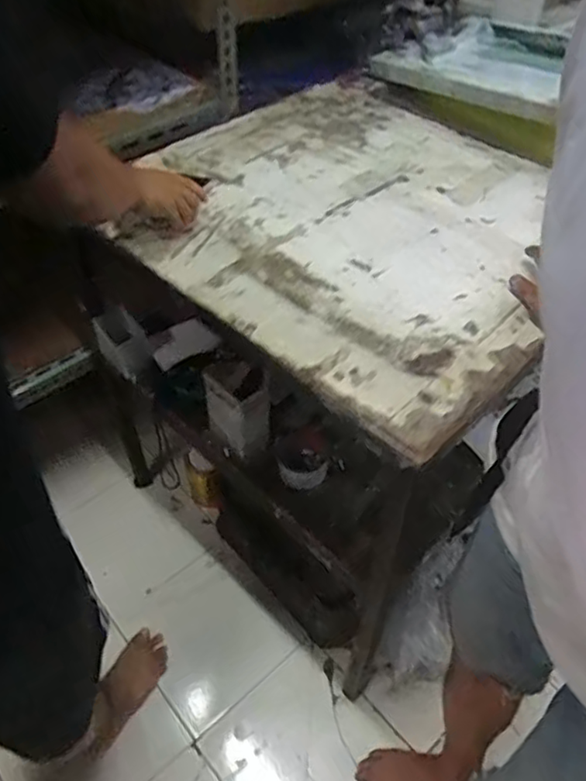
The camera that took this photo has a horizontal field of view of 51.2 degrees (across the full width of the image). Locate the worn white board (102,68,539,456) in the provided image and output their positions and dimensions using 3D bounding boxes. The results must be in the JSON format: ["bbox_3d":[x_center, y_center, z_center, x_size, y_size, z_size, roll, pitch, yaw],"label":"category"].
[{"bbox_3d":[0.114,-0.279,0.924,0.670,0.023,0.646,36,56,27],"label":"worn white board"}]

